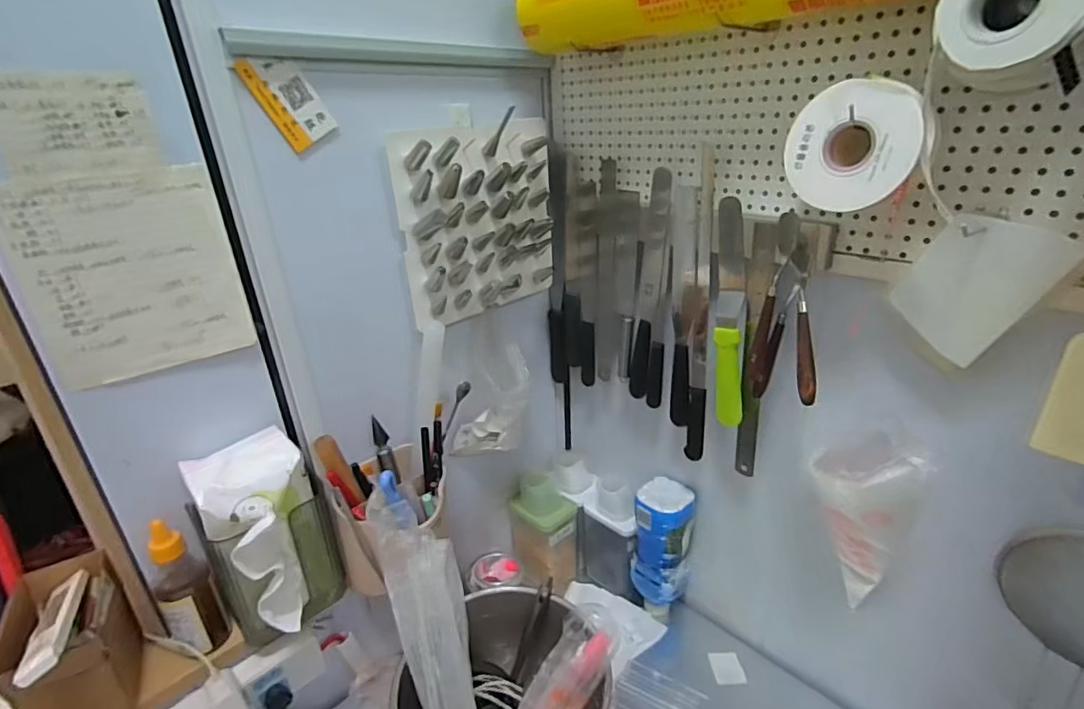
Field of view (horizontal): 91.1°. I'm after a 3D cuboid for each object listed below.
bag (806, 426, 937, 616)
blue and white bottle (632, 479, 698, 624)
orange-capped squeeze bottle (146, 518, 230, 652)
[{"bbox_3d":[0.345,0.198,0.583,0.090,0.253,0.109,19,32,41],"label":"bag"},{"bbox_3d":[0.191,0.323,0.843,0.078,0.253,0.074,12,28,30],"label":"blue and white bottle"},{"bbox_3d":[-0.409,0.270,0.608,0.060,0.160,0.046,8,26,23],"label":"orange-capped squeeze bottle"}]

